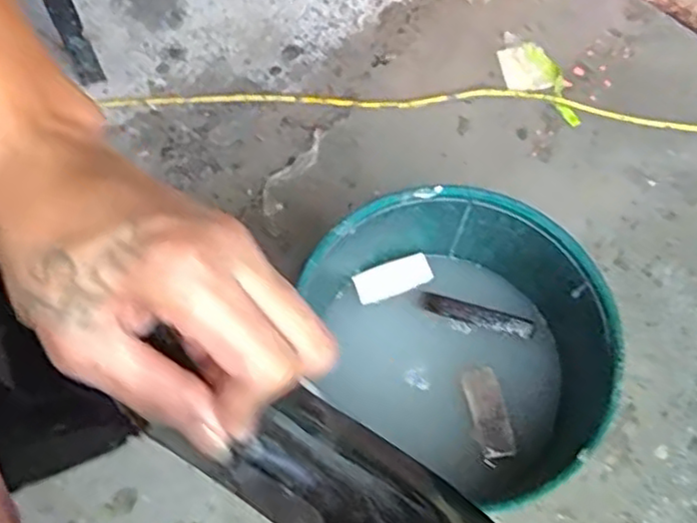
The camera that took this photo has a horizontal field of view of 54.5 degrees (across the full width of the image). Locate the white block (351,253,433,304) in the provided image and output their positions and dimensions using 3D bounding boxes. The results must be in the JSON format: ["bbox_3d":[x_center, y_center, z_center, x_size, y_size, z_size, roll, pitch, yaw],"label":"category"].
[{"bbox_3d":[0.050,0.019,0.772,0.086,0.018,0.036,-20,67,-10],"label":"white block"}]

